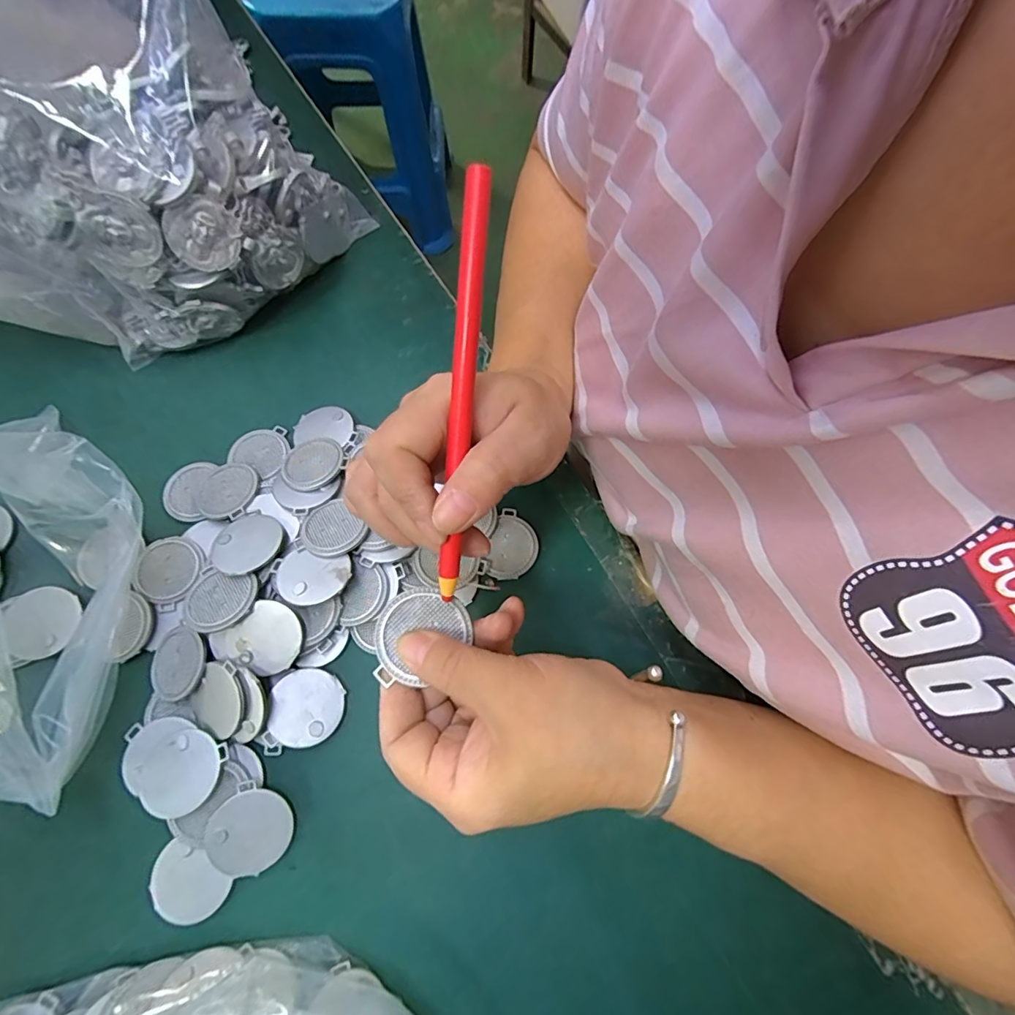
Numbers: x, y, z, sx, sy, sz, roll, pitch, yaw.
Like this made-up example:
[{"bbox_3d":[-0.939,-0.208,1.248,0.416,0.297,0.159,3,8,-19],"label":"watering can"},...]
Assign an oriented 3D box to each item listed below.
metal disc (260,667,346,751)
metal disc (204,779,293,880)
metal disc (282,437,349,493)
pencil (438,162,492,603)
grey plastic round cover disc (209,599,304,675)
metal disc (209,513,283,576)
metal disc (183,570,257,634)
[{"bbox_3d":[-0.114,0.113,0.280,0.040,0.004,0.041,5,65,-11],"label":"metal disc"},{"bbox_3d":[-0.134,0.169,0.259,0.039,0.004,0.039,36,70,-7],"label":"metal disc"},{"bbox_3d":[-0.126,-0.029,0.321,0.039,0.004,0.038,-2,57,3],"label":"metal disc"},{"bbox_3d":[-0.017,-0.039,0.190,0.010,0.006,0.158,6,104,0],"label":"pencil"},{"bbox_3d":[-0.139,0.076,0.278,0.047,0.008,0.038,-34,89,-9],"label":"grey plastic round cover disc"},{"bbox_3d":[-0.155,0.021,0.295,0.040,0.004,0.040,-2,49,2],"label":"metal disc"},{"bbox_3d":[-0.163,0.052,0.277,0.039,0.005,0.034,9,70,1],"label":"metal disc"}]

